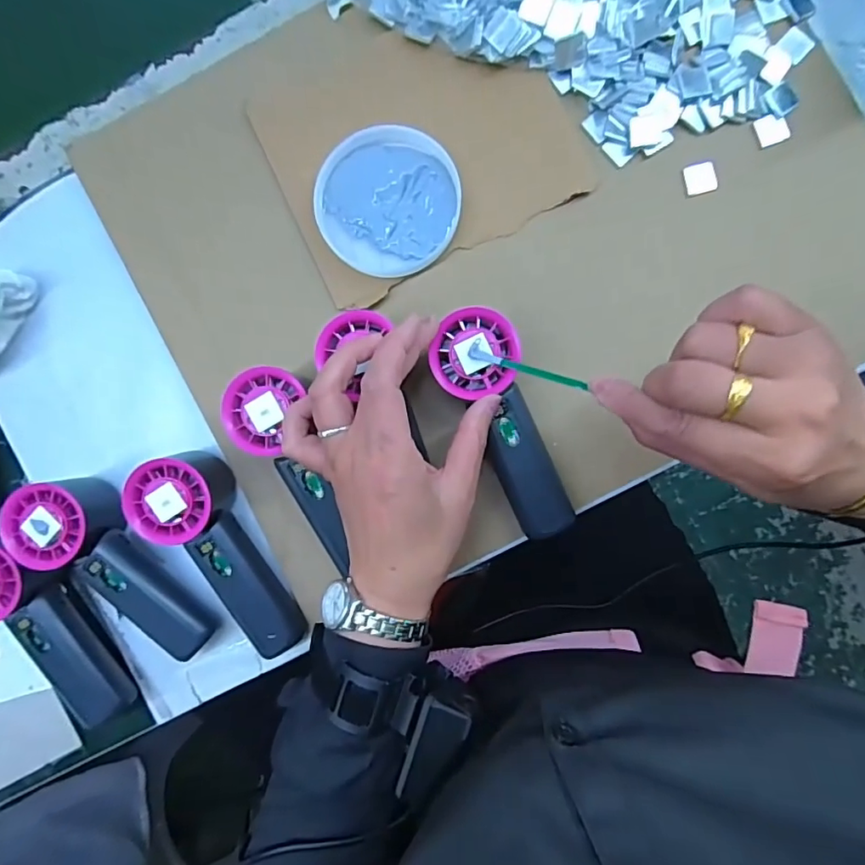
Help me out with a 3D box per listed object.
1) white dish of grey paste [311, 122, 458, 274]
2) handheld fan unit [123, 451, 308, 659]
[{"bbox_3d":[-0.031,-0.165,0.371,0.097,0.020,0.101,-40,86,2],"label":"white dish of grey paste"},{"bbox_3d":[-0.144,0.084,0.369,0.049,0.048,0.152,-33,97,4],"label":"handheld fan unit"}]

